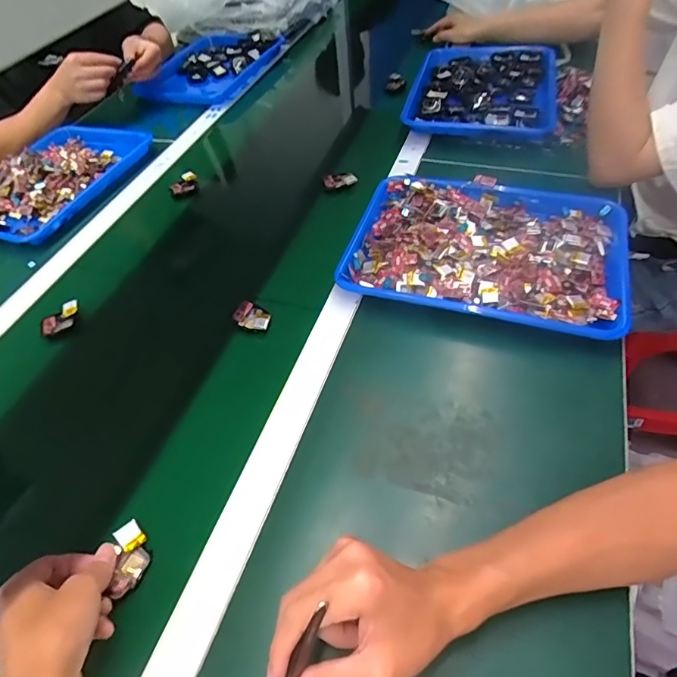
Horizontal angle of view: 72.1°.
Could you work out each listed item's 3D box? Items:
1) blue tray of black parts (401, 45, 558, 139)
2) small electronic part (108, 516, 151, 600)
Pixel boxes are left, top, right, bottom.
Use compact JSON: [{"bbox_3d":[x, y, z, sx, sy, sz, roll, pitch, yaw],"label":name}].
[{"bbox_3d":[0.278,-0.475,0.886,0.256,0.053,0.367,9,51,15],"label":"blue tray of black parts"},{"bbox_3d":[-0.180,0.190,0.404,0.027,0.014,0.057,-7,62,0],"label":"small electronic part"}]

